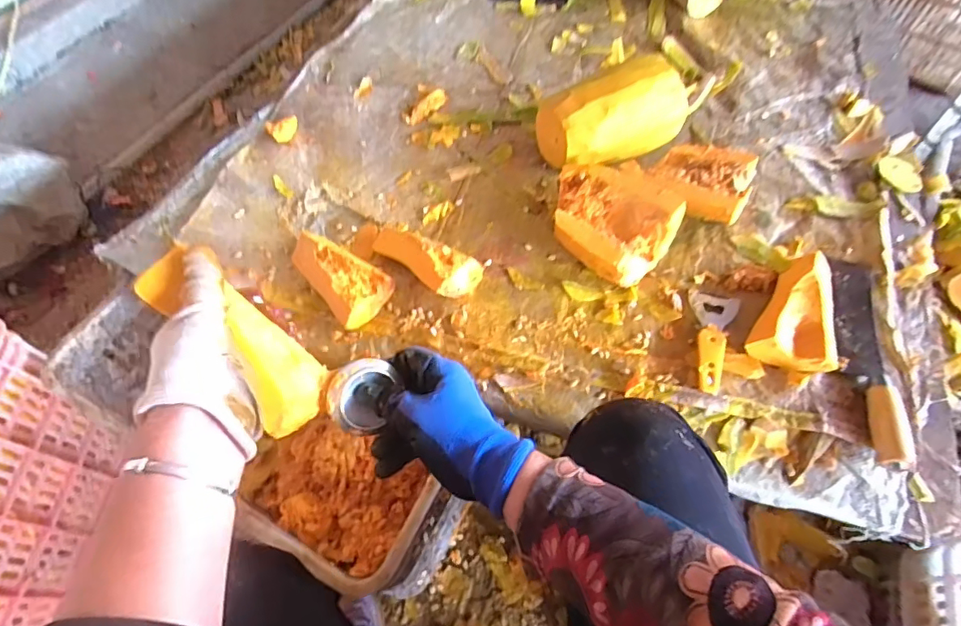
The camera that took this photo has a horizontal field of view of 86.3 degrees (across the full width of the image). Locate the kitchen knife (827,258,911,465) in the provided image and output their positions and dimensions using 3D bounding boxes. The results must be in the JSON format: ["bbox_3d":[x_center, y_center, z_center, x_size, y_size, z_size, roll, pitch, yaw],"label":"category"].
[{"bbox_3d":[0.424,0.043,0.571,0.056,0.027,0.253,11,59,9],"label":"kitchen knife"}]

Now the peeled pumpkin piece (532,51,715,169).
[{"bbox_3d":[0.184,-0.269,0.716,0.192,0.119,0.094,-16,59,-7],"label":"peeled pumpkin piece"}]

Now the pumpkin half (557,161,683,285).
[{"bbox_3d":[0.157,-0.119,0.656,0.136,0.069,0.164,-35,63,-18],"label":"pumpkin half"}]

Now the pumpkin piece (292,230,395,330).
[{"bbox_3d":[-0.175,-0.052,0.650,0.082,0.040,0.149,-37,63,-18],"label":"pumpkin piece"}]

